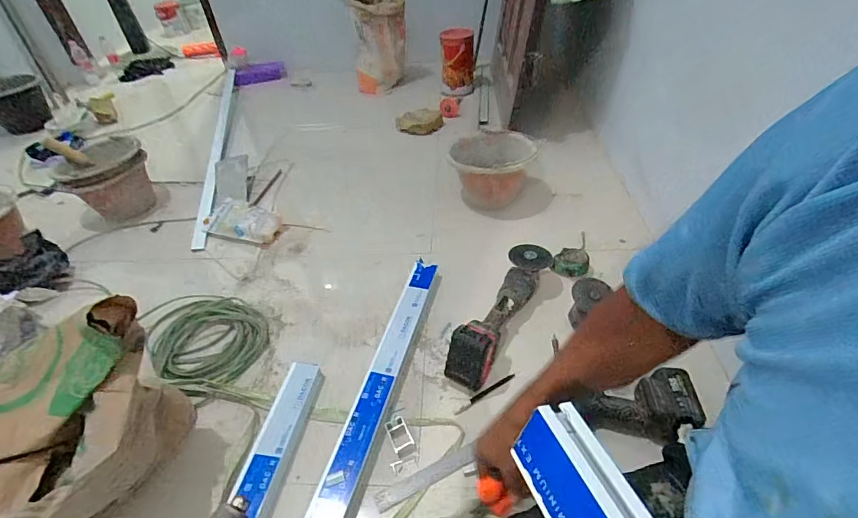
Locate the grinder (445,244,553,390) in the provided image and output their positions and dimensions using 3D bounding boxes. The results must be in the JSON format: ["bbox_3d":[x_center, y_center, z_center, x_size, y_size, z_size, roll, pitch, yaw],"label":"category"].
[{"bbox_3d":[0.159,0.113,0.947,0.090,0.119,0.388,21,48,26],"label":"grinder"}]

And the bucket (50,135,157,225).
[{"bbox_3d":[-1.030,-0.259,1.380,0.243,0.219,0.240,-34,51,-30],"label":"bucket"}]

